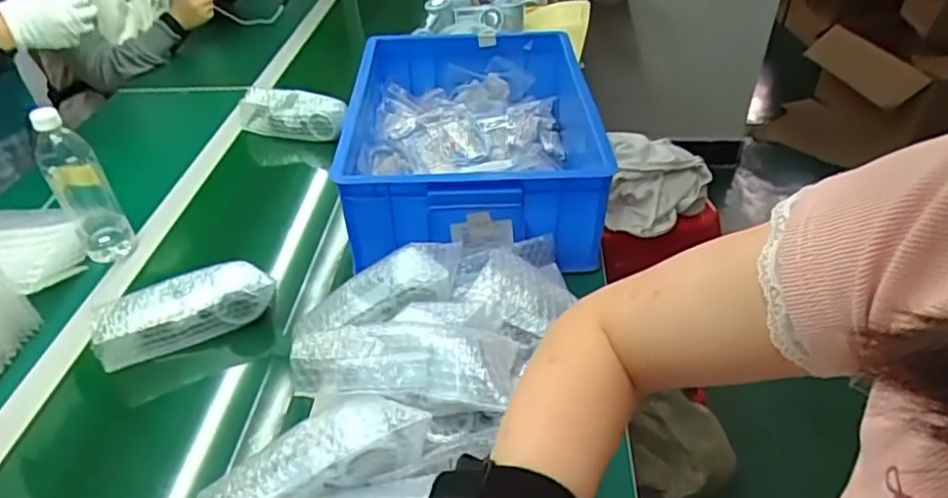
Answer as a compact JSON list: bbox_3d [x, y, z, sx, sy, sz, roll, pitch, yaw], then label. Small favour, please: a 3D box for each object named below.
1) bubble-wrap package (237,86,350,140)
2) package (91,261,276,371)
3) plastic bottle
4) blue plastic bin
[{"bbox_3d":[-0.330,-0.250,1.163,0.221,0.076,0.064,8,39,12],"label":"bubble-wrap package"},{"bbox_3d":[-0.351,0.075,0.778,0.199,0.069,0.061,-19,41,-21],"label":"package"},{"bbox_3d":[-0.530,-0.089,0.854,0.063,0.212,0.052,-26,44,-27],"label":"plastic bottle"},{"bbox_3d":[0.006,-0.175,0.964,0.373,0.138,0.454,-1,38,1],"label":"blue plastic bin"}]

